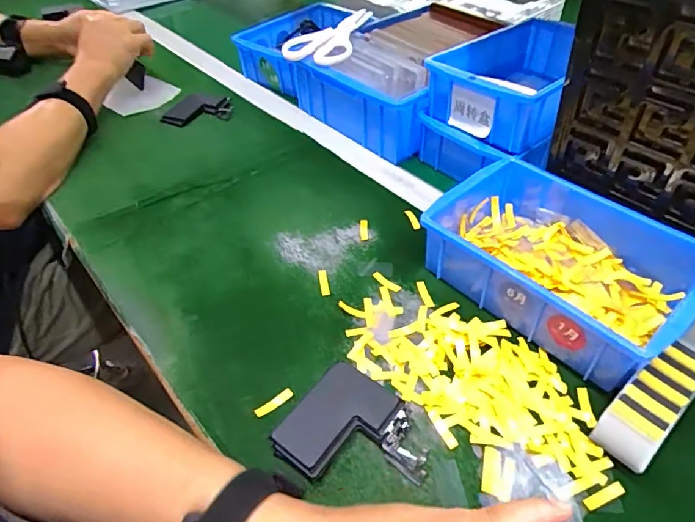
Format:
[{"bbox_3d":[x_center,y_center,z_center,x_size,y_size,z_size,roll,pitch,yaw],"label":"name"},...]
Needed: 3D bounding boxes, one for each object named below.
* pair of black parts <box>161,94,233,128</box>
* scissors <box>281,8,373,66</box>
[{"bbox_3d":[-0.208,-0.208,0.658,0.083,0.014,0.066,11,46,13],"label":"pair of black parts"},{"bbox_3d":[-0.016,-0.308,0.634,0.085,0.016,0.186,15,47,16],"label":"scissors"}]

